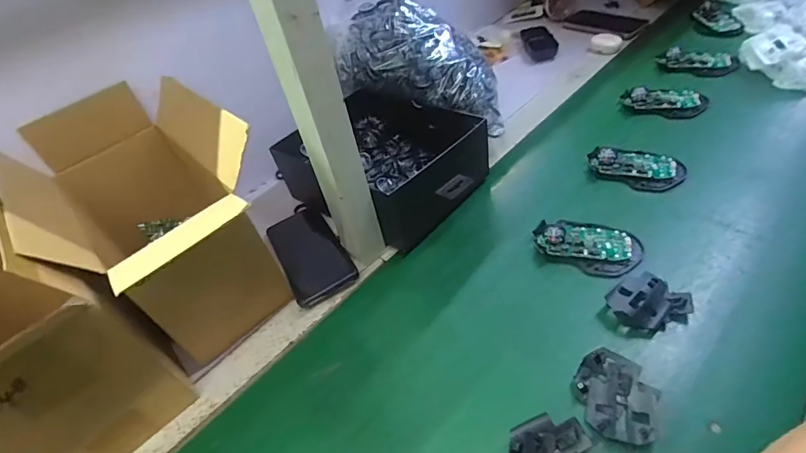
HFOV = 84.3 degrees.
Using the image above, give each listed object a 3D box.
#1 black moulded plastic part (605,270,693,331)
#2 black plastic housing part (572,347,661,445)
[{"bbox_3d":[0.241,0.075,0.436,0.070,0.024,0.053,-22,56,-11],"label":"black moulded plastic part"},{"bbox_3d":[0.183,0.145,0.386,0.061,0.020,0.072,15,57,14],"label":"black plastic housing part"}]

